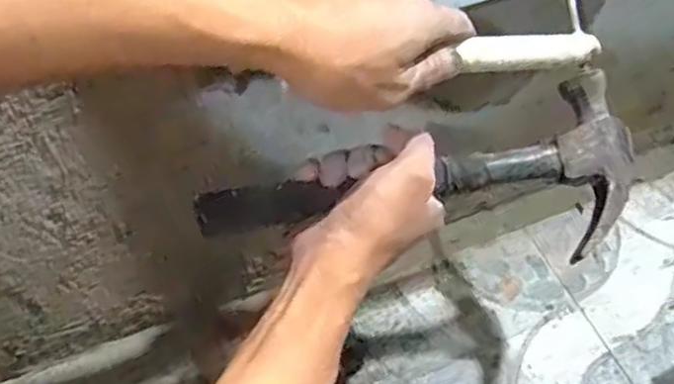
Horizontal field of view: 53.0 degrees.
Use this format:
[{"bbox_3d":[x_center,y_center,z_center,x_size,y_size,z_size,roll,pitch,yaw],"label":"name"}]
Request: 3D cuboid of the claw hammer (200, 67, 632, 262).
[{"bbox_3d":[0.049,0.000,0.447,0.284,0.046,0.106,-11,49,5],"label":"claw hammer"}]

